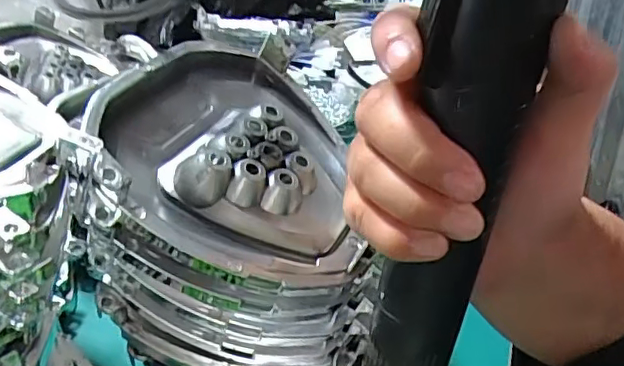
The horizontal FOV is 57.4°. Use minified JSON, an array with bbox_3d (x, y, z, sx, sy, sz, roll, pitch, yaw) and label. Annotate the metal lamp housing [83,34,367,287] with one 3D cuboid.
[{"bbox_3d":[-0.034,-0.009,0.270,0.126,0.032,0.137,-11,57,-36],"label":"metal lamp housing"}]

